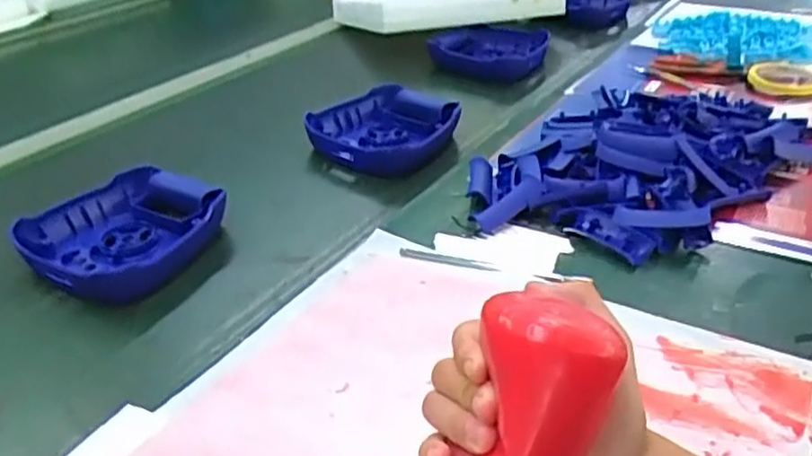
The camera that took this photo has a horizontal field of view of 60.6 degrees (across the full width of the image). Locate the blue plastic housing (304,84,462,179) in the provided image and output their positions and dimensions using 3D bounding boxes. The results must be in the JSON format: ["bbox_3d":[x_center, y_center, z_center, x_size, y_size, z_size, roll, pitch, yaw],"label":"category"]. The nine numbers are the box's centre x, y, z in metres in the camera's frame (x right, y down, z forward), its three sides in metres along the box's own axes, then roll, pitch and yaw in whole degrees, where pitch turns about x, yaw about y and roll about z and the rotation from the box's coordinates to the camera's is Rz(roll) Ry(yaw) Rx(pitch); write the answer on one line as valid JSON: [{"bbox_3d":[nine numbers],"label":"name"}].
[{"bbox_3d":[-0.029,-0.121,0.856,0.178,0.048,0.156,18,37,28],"label":"blue plastic housing"}]

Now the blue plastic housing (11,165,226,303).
[{"bbox_3d":[-0.278,0.004,0.696,0.193,0.043,0.171,19,38,33],"label":"blue plastic housing"}]

